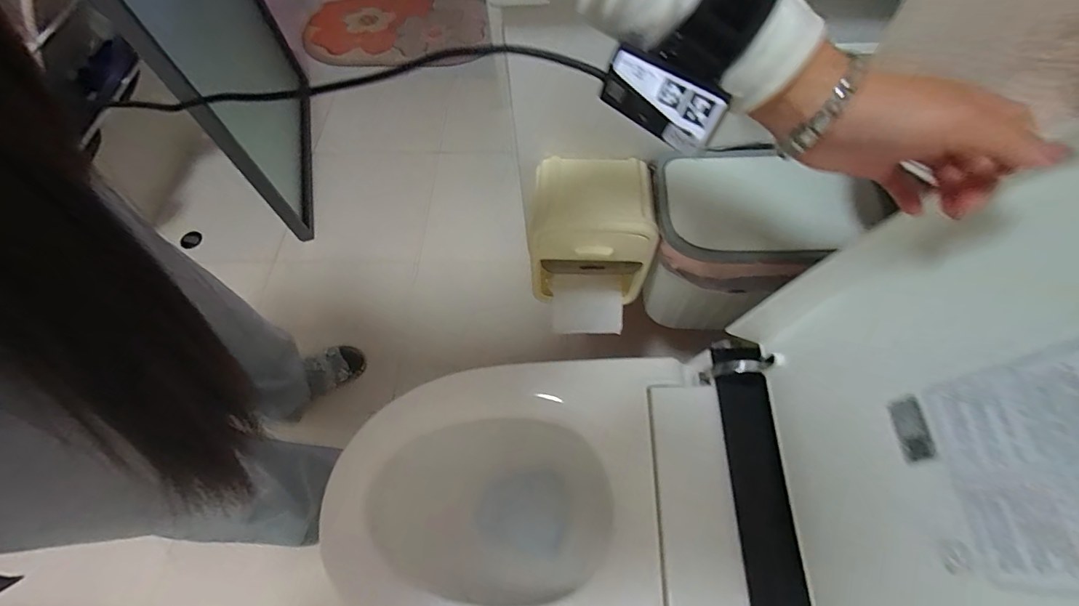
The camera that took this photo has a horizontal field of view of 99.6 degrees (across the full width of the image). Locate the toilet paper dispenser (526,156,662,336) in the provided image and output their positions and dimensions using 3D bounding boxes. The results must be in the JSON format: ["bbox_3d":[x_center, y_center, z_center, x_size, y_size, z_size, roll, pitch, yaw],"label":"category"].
[{"bbox_3d":[0.078,-0.076,0.660,0.161,0.214,0.156,5,59,8],"label":"toilet paper dispenser"}]

